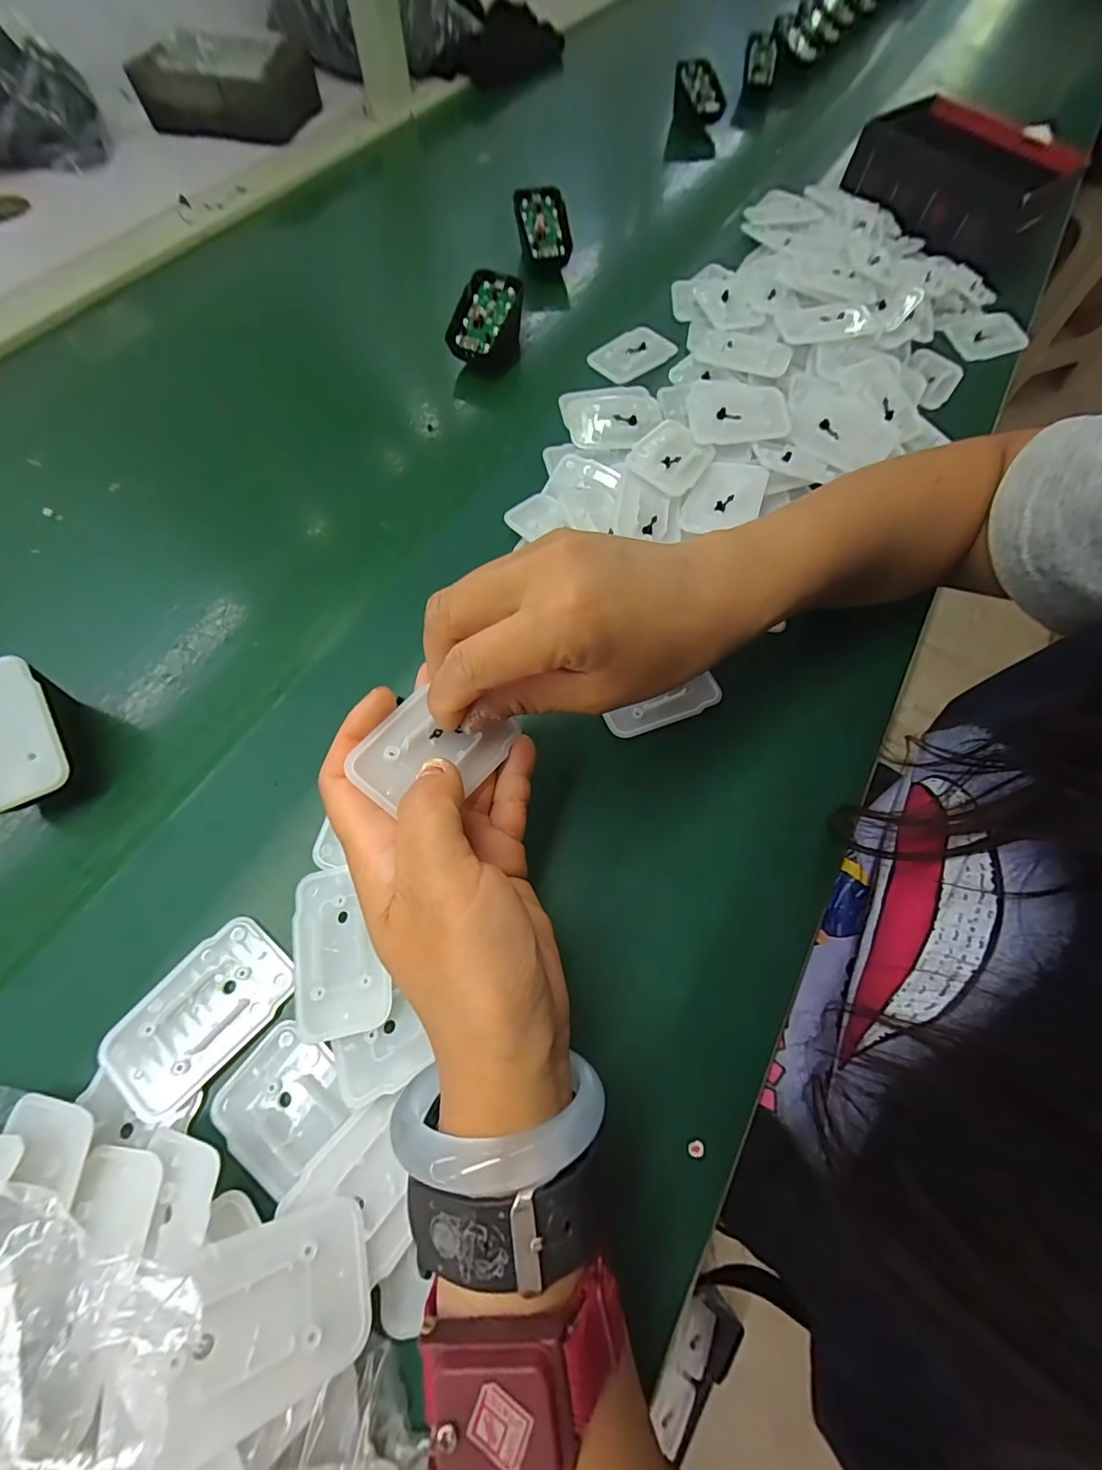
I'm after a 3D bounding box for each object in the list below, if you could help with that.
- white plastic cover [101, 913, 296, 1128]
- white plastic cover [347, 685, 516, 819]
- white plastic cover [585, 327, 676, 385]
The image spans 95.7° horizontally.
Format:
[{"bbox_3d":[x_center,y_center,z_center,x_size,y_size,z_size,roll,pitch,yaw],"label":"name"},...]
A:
[{"bbox_3d":[-0.145,0.114,0.206,0.043,0.009,0.068,38,70,13],"label":"white plastic cover"},{"bbox_3d":[-0.044,0.005,0.197,0.043,0.005,0.062,44,56,-10],"label":"white plastic cover"},{"bbox_3d":[0.065,-0.300,0.392,0.067,0.008,0.042,-40,74,-17],"label":"white plastic cover"}]

